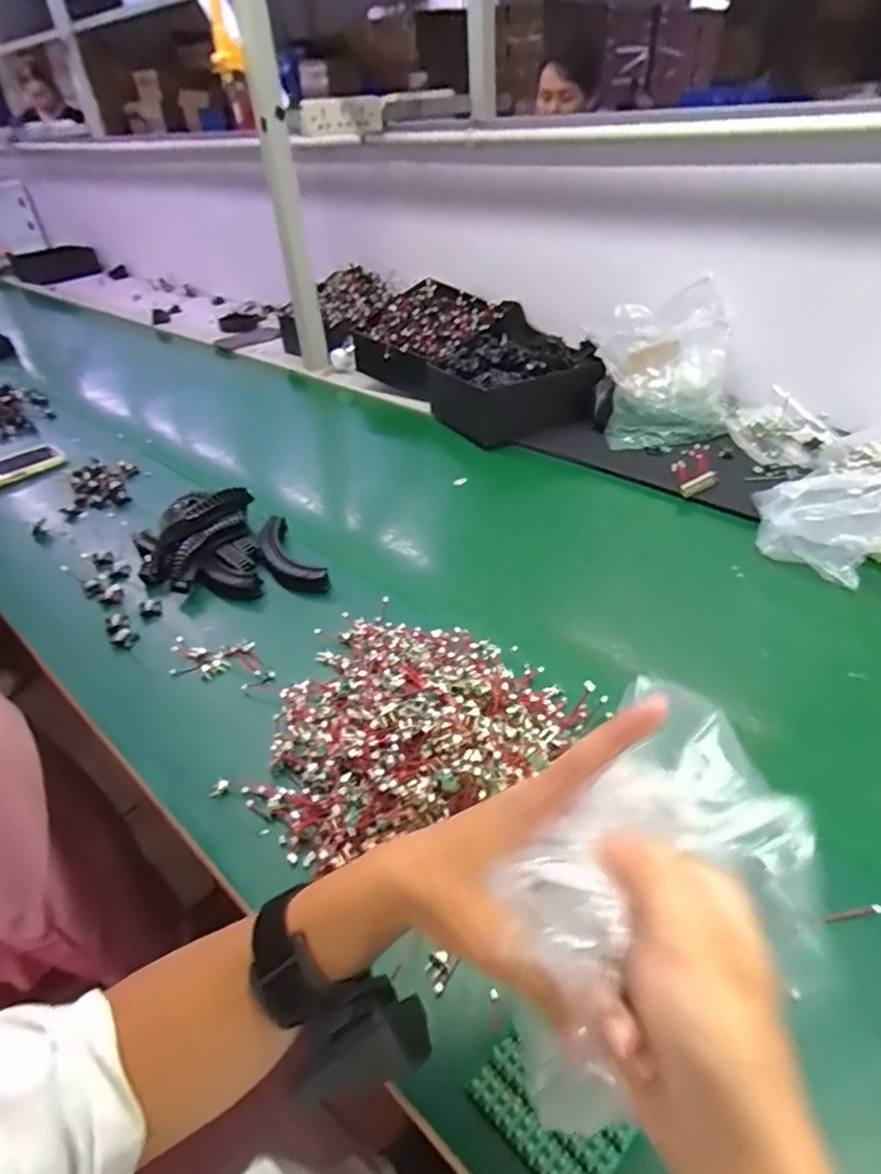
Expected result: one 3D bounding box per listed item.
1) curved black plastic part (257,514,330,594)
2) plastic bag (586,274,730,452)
[{"bbox_3d":[-0.182,-0.035,0.746,0.050,0.029,0.141,-23,41,-23],"label":"curved black plastic part"},{"bbox_3d":[0.339,-0.334,0.981,0.204,0.157,0.227,8,39,17],"label":"plastic bag"}]

